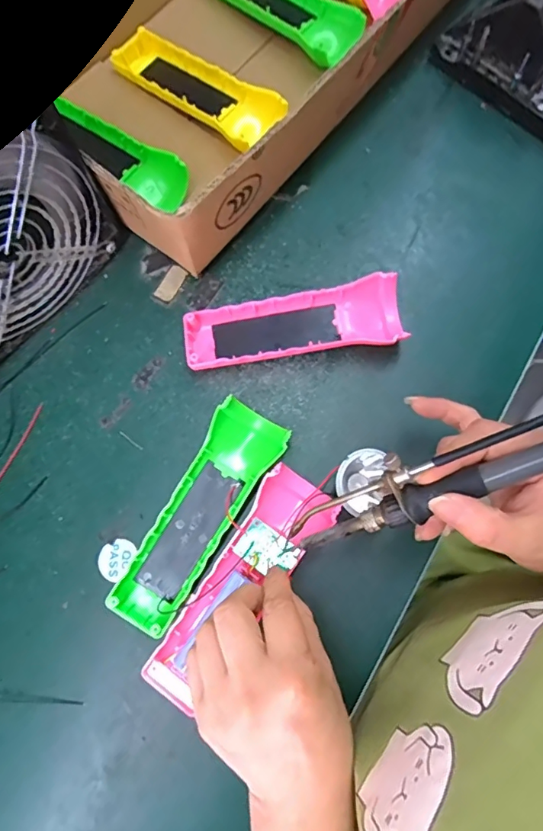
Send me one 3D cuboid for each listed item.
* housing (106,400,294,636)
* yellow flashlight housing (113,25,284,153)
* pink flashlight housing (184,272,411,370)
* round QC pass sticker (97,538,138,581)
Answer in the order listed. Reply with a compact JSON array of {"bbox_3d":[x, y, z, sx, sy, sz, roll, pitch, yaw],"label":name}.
[{"bbox_3d":[-0.045,0.065,0.327,0.047,0.027,0.154,28,79,7],"label":"housing"},{"bbox_3d":[-0.062,-0.264,0.400,0.152,0.032,0.050,40,80,10],"label":"yellow flashlight housing"},{"bbox_3d":[0.016,-0.062,0.355,0.153,0.028,0.049,-10,77,-2],"label":"pink flashlight housing"},{"bbox_3d":[-0.105,0.096,0.333,0.022,0.004,0.027,30,79,8],"label":"round QC pass sticker"}]

